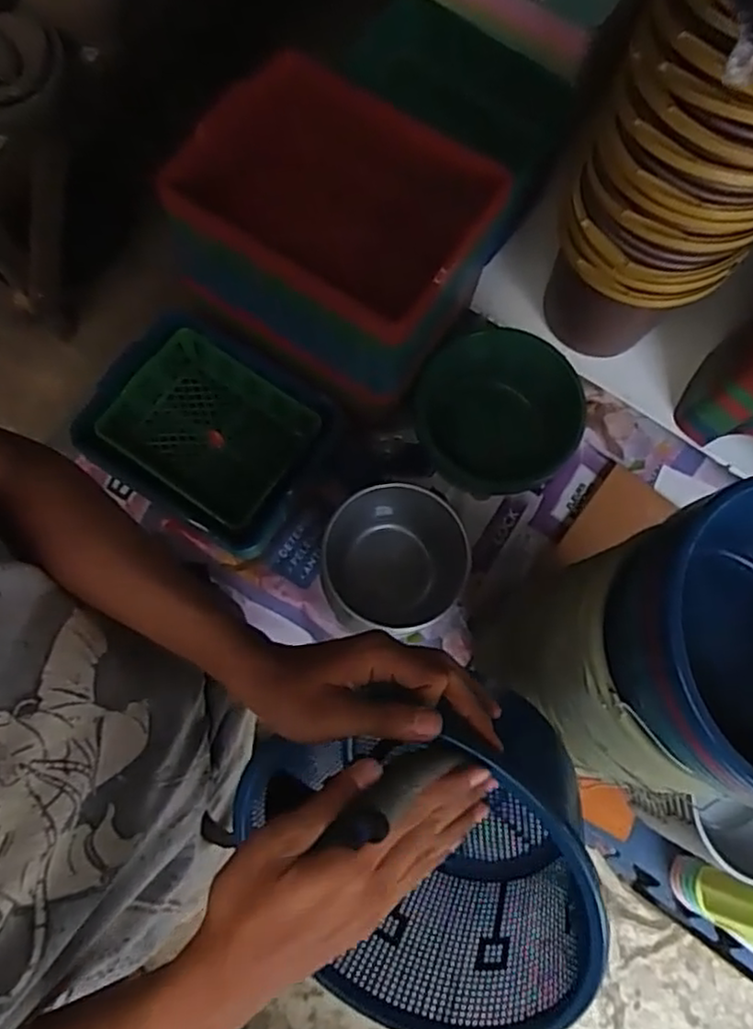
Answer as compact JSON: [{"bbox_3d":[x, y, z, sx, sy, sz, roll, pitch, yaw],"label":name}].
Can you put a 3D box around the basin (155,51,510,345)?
[{"bbox_3d":[-0.046,-0.419,0.899,0.372,0.101,0.305,31,75,4],"label":"basin"}]

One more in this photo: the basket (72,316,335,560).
[{"bbox_3d":[-0.249,-0.122,1.044,0.339,0.106,0.269,33,75,5],"label":"basket"}]

